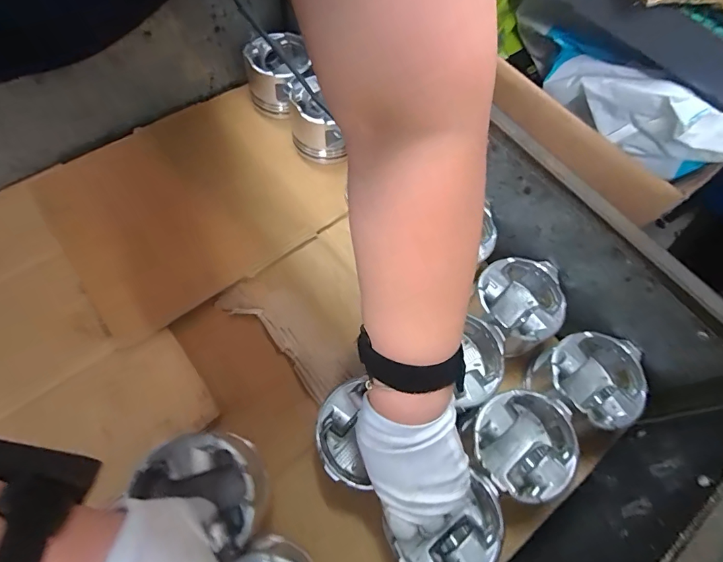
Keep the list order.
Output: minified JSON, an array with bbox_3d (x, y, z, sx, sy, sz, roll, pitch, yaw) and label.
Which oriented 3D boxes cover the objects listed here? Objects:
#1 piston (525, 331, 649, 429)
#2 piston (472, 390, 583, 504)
[{"bbox_3d":[0.243,0.109,0.460,0.102,0.077,0.095,2,65,-4],"label":"piston"},{"bbox_3d":[0.157,0.166,0.423,0.101,0.074,0.095,2,65,-4],"label":"piston"}]

